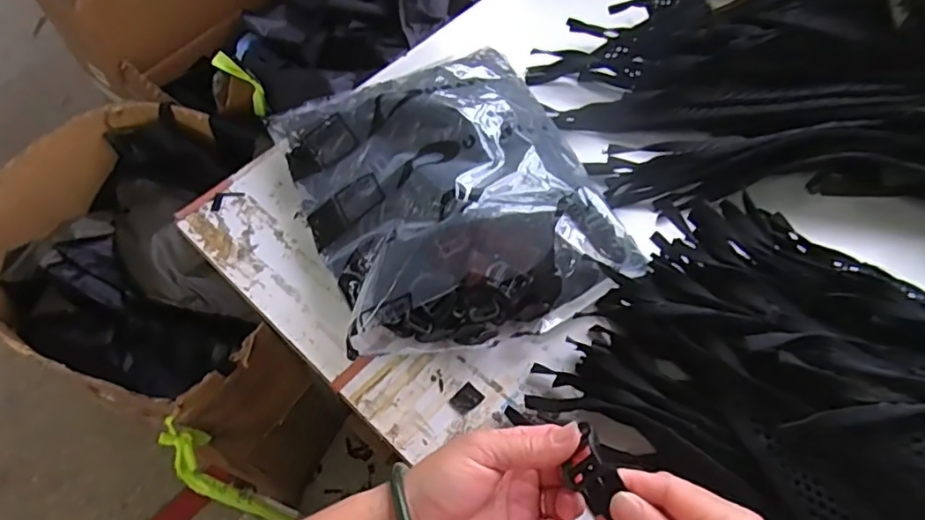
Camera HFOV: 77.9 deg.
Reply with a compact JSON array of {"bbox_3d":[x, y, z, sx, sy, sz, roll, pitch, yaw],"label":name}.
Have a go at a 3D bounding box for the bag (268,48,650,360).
[{"bbox_3d":[-0.020,-0.078,0.539,0.263,0.089,0.330,-22,58,-10],"label":"bag"}]

